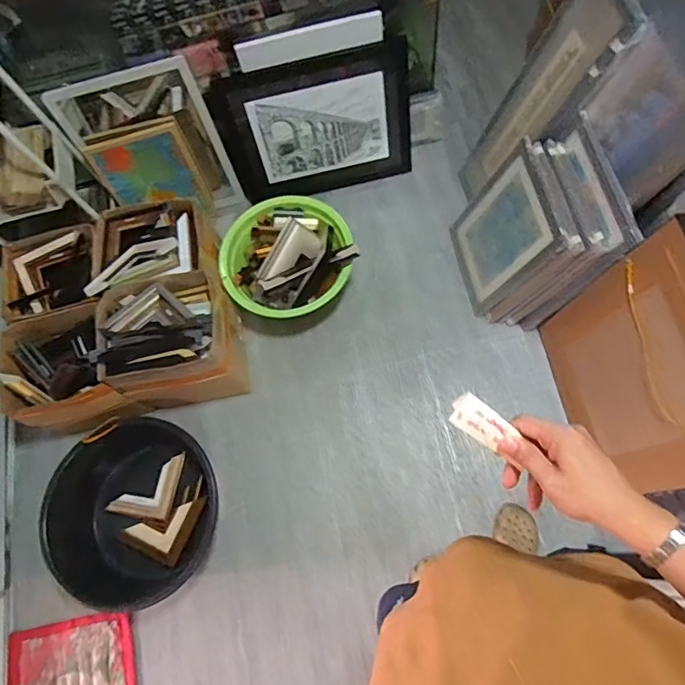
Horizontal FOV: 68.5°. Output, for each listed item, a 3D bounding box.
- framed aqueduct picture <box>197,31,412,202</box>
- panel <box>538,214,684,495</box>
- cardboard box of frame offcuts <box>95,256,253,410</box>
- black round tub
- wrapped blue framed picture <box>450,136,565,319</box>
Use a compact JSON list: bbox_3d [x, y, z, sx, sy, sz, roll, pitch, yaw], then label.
[{"bbox_3d":[-0.076,-0.656,1.549,0.566,0.404,0.031,-11,47,3],"label":"framed aqueduct picture"},{"bbox_3d":[0.649,0.078,1.122,0.022,0.535,0.484,-6,68,-11],"label":"panel"},{"bbox_3d":[-0.465,-0.017,1.417,0.321,0.281,0.339,-13,70,2],"label":"cardboard box of frame offcuts"},{"bbox_3d":[-0.563,0.452,1.339,0.418,0.134,0.479,8,72,9],"label":"black round tub"},{"bbox_3d":[0.442,-0.313,1.413,0.033,0.402,0.320,-7,68,-22],"label":"wrapped blue framed picture"}]

